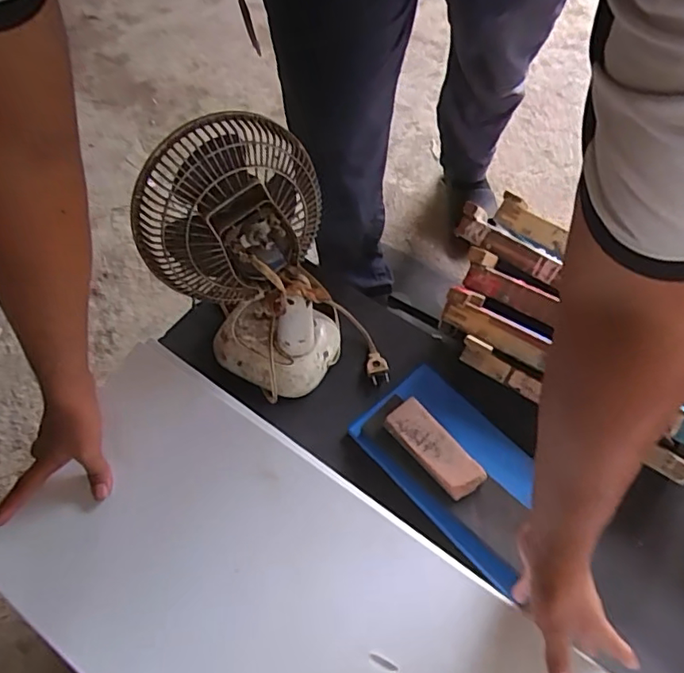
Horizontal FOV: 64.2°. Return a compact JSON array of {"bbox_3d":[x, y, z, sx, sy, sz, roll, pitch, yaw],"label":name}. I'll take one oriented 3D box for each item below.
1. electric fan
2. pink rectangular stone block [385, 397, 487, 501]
[{"bbox_3d":[-0.093,-0.088,0.670,0.179,0.318,0.196,29,65,16],"label":"electric fan"},{"bbox_3d":[0.117,0.140,0.691,0.052,0.022,0.134,-36,66,-18],"label":"pink rectangular stone block"}]

